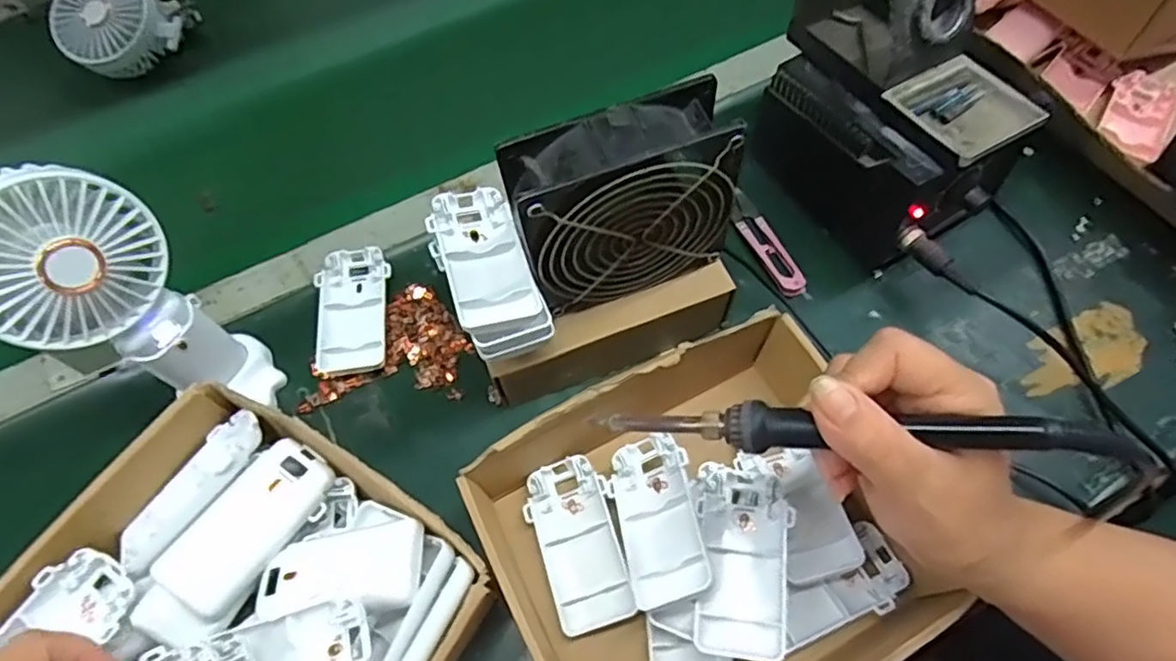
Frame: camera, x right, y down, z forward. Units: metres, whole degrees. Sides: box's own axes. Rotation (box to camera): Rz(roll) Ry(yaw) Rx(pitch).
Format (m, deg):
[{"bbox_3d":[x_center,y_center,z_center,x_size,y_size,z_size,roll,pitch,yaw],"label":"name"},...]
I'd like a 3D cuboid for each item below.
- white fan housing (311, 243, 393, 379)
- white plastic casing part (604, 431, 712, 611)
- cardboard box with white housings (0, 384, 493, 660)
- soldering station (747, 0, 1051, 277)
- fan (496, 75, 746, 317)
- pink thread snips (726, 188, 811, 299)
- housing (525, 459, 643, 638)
[{"bbox_3d":[-0.165,-0.014,0.464,0.049,0.016,0.095,-10,62,-3],"label":"white fan housing"},{"bbox_3d":[0.039,0.104,0.368,0.047,0.012,0.096,-23,44,16],"label":"white plastic casing part"},{"bbox_3d":[-0.188,0.160,0.338,0.210,0.077,0.206,28,67,15],"label":"cardboard box with white housings"},{"bbox_3d":[0.204,-0.156,0.446,0.110,0.154,0.177,-35,66,-15],"label":"soldering station"},{"bbox_3d":[0.019,-0.068,0.369,0.117,0.113,0.044,-19,63,-8],"label":"fan"},{"bbox_3d":[0.131,-0.069,0.486,0.023,0.014,0.104,-20,64,-8],"label":"pink thread snips"},{"bbox_3d":[-0.006,0.123,0.383,0.047,0.014,0.095,-18,63,-7],"label":"housing"}]

